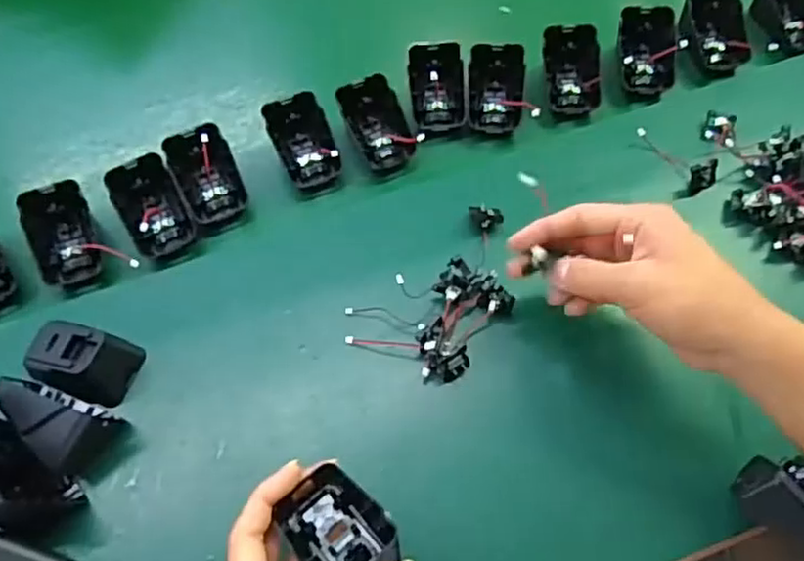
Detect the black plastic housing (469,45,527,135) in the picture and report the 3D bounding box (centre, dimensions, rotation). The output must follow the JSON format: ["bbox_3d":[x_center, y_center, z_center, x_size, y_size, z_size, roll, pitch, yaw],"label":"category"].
[{"bbox_3d":[0.074,-0.150,0.540,0.044,0.024,0.071,2,98,5],"label":"black plastic housing"}]

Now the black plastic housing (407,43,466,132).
[{"bbox_3d":[0.026,-0.151,0.539,0.044,0.017,0.071,-19,100,-11],"label":"black plastic housing"}]

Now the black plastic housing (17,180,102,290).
[{"bbox_3d":[-0.235,-0.031,0.476,0.049,0.041,0.059,-20,61,-9],"label":"black plastic housing"}]

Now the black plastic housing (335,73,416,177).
[{"bbox_3d":[-0.018,-0.120,0.523,0.043,0.041,0.060,-25,62,-12],"label":"black plastic housing"}]

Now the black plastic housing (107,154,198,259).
[{"bbox_3d":[-0.178,-0.051,0.489,0.047,0.021,0.074,-13,96,-18],"label":"black plastic housing"}]

